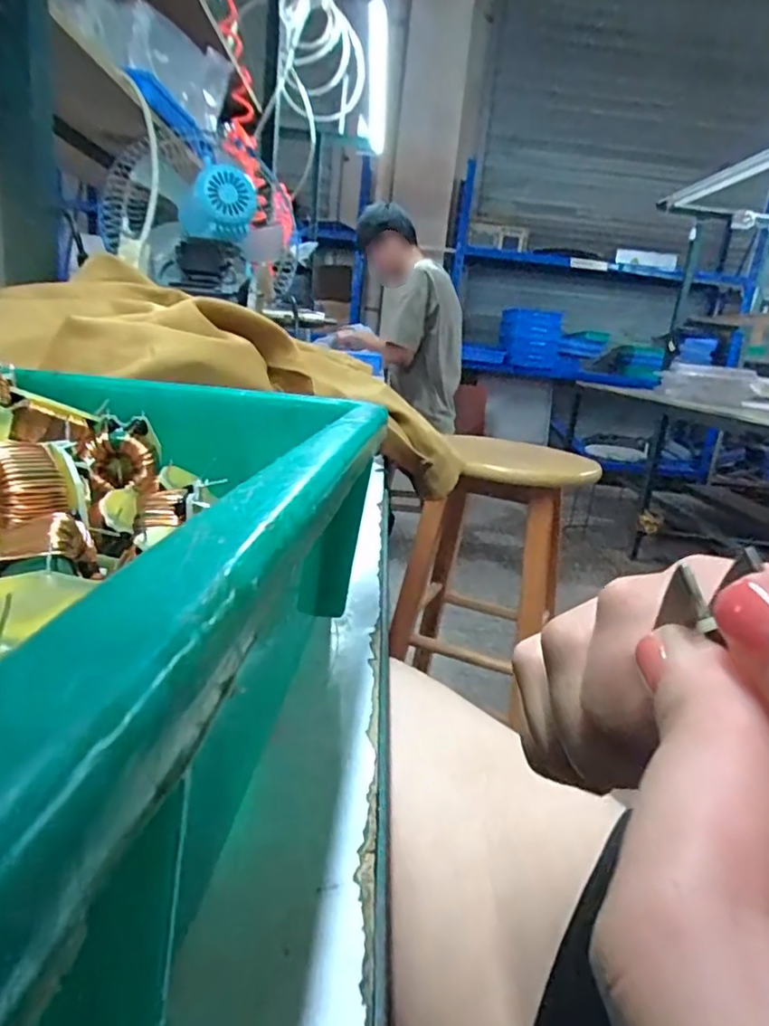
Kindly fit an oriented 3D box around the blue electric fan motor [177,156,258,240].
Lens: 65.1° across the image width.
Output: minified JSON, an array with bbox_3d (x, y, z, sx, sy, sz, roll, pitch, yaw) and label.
[{"bbox_3d":[-0.259,-0.481,0.935,0.109,0.102,0.090,1,16,-18],"label":"blue electric fan motor"}]

